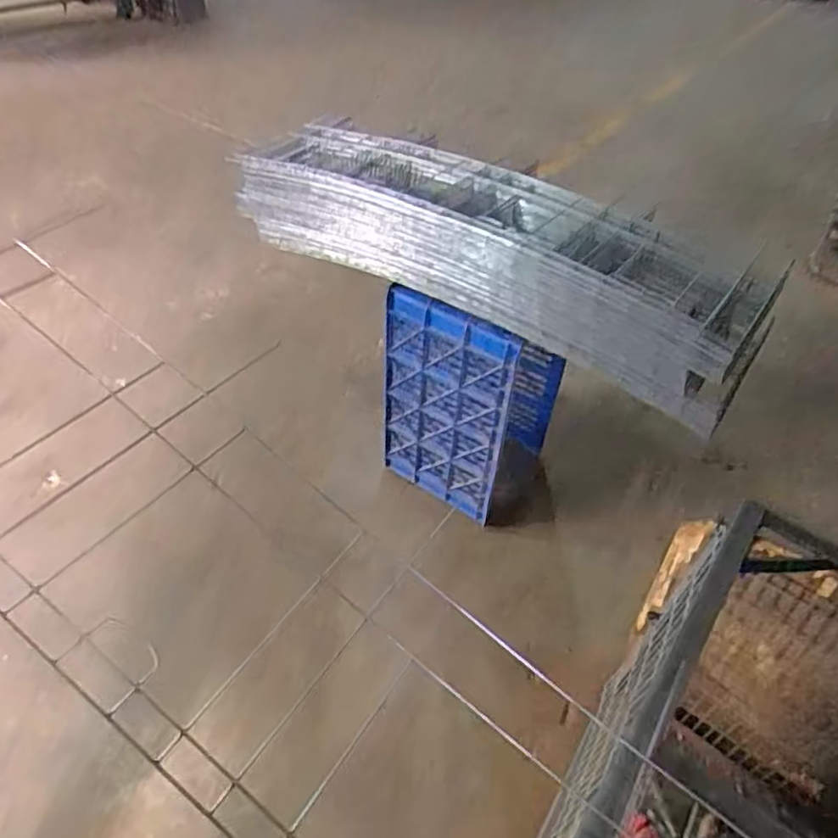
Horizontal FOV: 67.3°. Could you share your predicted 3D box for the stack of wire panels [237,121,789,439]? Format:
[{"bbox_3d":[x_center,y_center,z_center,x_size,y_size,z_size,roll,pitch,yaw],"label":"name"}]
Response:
[{"bbox_3d":[0.097,-0.391,1.379,1.237,0.232,0.292,24,48,17],"label":"stack of wire panels"}]

